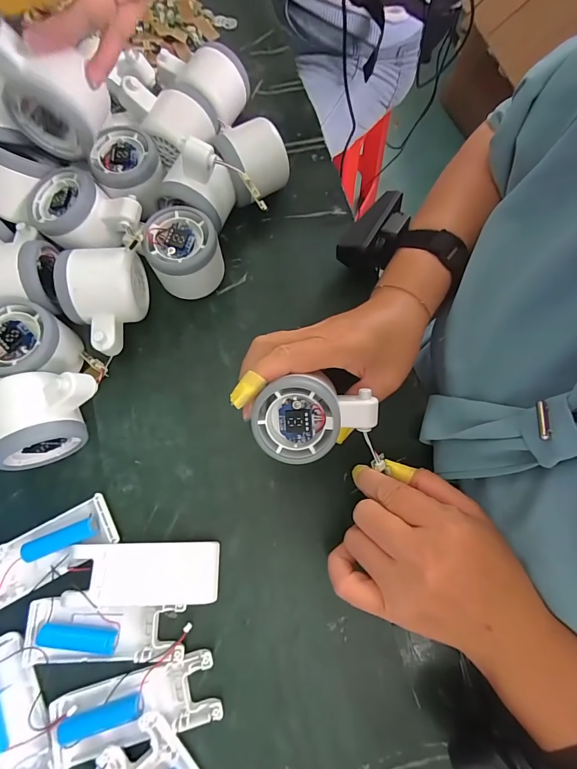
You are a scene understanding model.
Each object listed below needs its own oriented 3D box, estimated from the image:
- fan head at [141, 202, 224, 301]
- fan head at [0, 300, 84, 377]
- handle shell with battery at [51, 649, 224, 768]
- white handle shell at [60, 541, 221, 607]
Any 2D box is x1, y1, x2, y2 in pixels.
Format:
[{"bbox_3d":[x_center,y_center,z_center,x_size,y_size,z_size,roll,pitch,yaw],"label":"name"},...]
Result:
[{"bbox_3d":[-0.085,-0.105,0.314,0.056,0.051,0.064,-16,75,-7],"label":"fan head"},{"bbox_3d":[-0.200,-0.028,0.291,0.063,0.051,0.055,19,74,3],"label":"fan head"},{"bbox_3d":[-0.098,0.211,0.241,0.102,0.014,0.040,-15,75,-6],"label":"handle shell with battery"},{"bbox_3d":[-0.102,0.132,0.261,0.102,0.022,0.039,0,74,-2],"label":"white handle shell"}]

